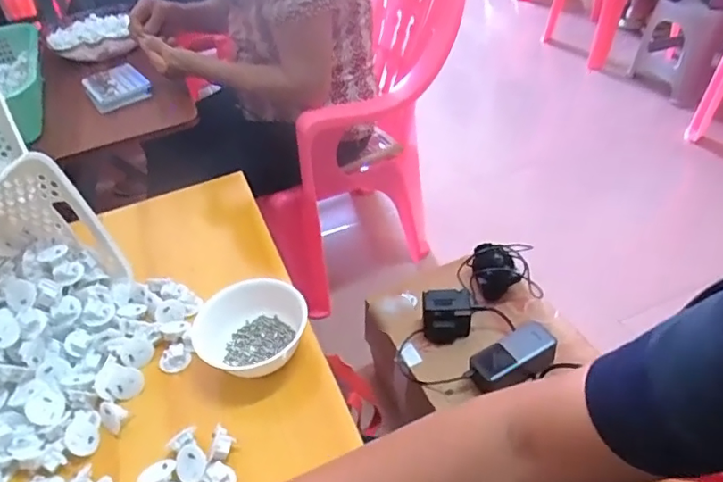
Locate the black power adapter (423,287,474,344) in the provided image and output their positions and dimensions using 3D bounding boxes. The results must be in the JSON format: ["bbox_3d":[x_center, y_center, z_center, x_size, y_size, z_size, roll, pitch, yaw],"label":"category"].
[{"bbox_3d":[0.140,0.123,0.886,0.077,0.076,0.056,0,42,8],"label":"black power adapter"}]

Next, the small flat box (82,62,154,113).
[{"bbox_3d":[-0.469,-0.295,1.035,0.102,0.034,0.122,-26,45,-21],"label":"small flat box"}]

